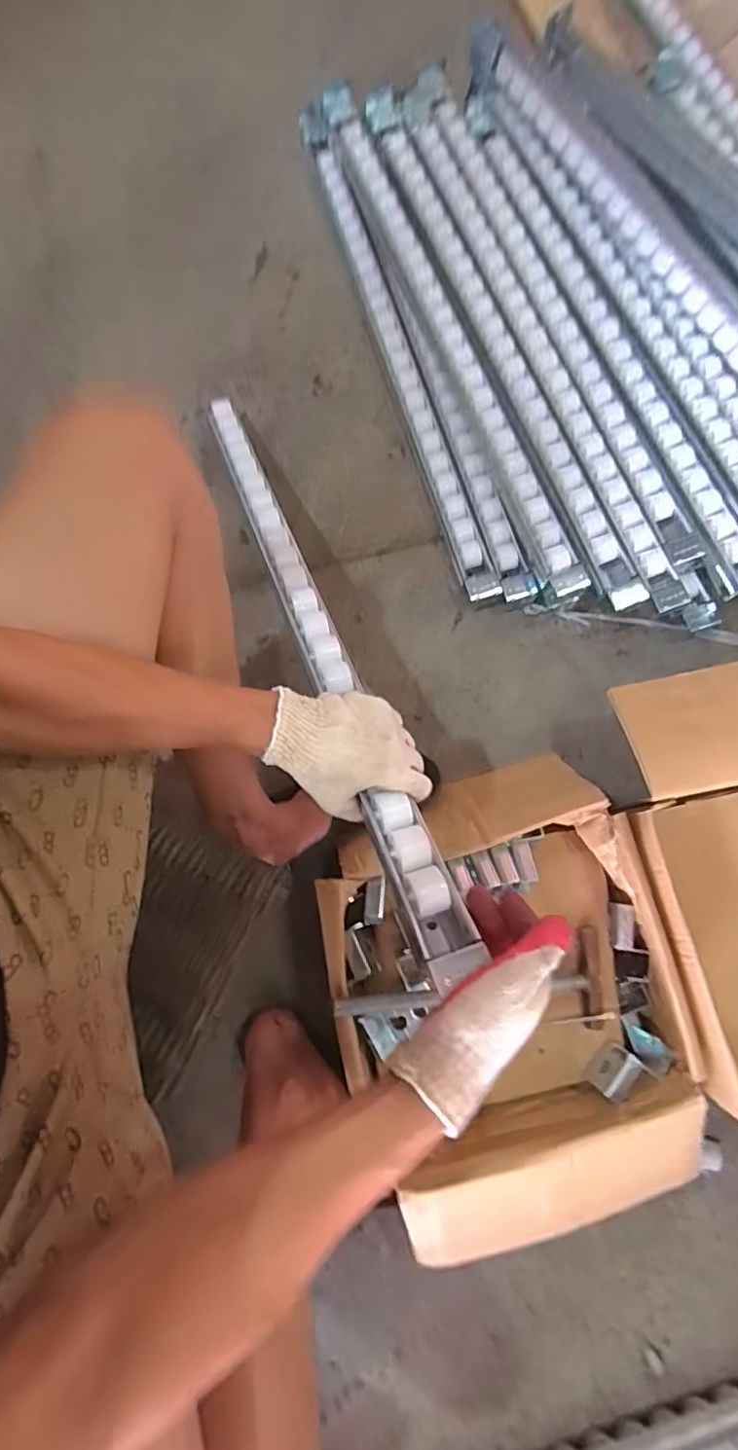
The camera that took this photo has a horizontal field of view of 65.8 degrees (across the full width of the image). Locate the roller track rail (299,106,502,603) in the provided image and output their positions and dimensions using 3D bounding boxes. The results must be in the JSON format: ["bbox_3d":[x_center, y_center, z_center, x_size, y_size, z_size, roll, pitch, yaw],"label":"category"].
[{"bbox_3d":[0.024,-0.593,0.866,0.046,0.051,0.907,-17,78,-5],"label":"roller track rail"}]

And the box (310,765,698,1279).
[{"bbox_3d":[0.141,0.284,0.617,0.340,0.130,0.457,-13,77,-4],"label":"box"}]

